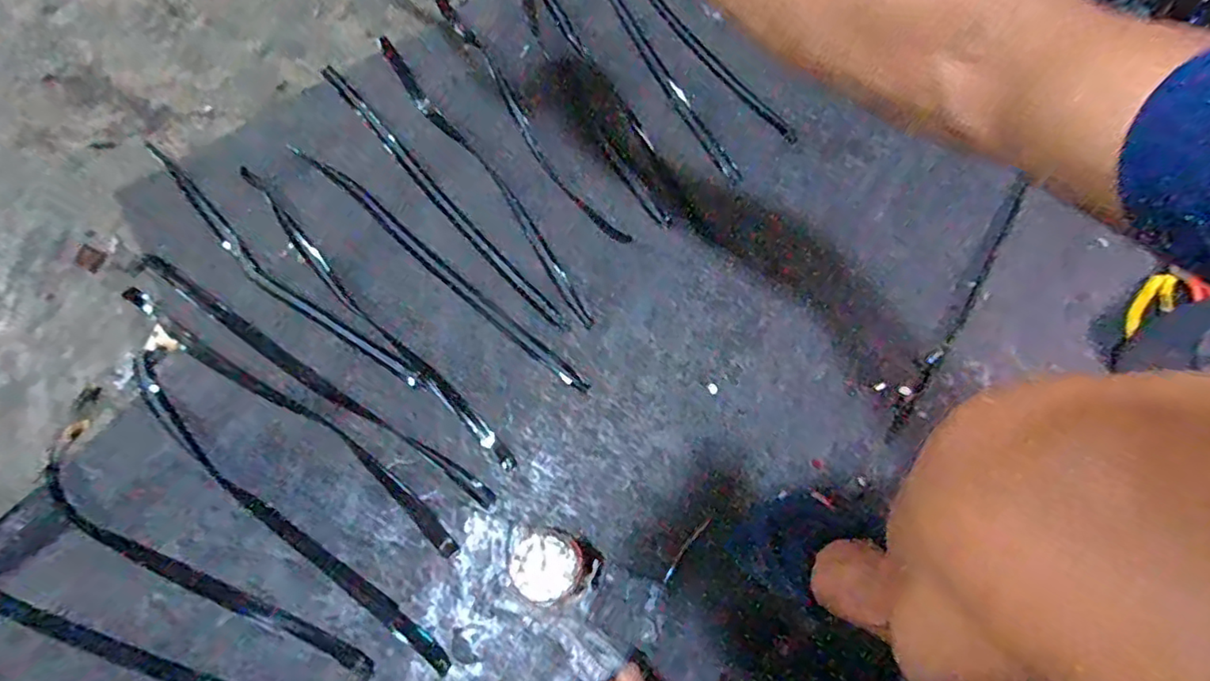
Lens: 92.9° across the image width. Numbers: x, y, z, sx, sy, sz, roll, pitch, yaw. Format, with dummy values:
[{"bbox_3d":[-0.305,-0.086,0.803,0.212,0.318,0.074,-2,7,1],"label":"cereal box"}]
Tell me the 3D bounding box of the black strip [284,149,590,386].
[{"bbox_3d":[-0.193,-0.088,0.650,0.441,0.012,0.021,39,72,12],"label":"black strip"}]

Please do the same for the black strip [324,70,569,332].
[{"bbox_3d":[-0.203,-0.182,0.678,0.020,0.014,0.463,-40,75,-16],"label":"black strip"}]

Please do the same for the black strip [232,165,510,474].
[{"bbox_3d":[-0.266,-0.036,0.634,0.025,0.009,0.476,-42,76,-16],"label":"black strip"}]

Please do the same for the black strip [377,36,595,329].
[{"bbox_3d":[-0.150,-0.204,0.685,0.030,0.018,0.464,-34,74,-15],"label":"black strip"}]

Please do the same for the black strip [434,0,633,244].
[{"bbox_3d":[-0.115,-0.297,0.716,0.040,0.019,0.464,-32,73,-14],"label":"black strip"}]

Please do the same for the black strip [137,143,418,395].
[{"bbox_3d":[-0.384,-0.086,0.649,0.463,0.014,0.038,38,72,12],"label":"black strip"}]

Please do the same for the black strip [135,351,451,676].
[{"bbox_3d":[-0.324,0.162,0.559,0.451,0.018,0.034,38,72,12],"label":"black strip"}]

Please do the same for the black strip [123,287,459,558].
[{"bbox_3d":[-0.337,0.064,0.594,0.474,0.020,0.030,34,71,10],"label":"black strip"}]

